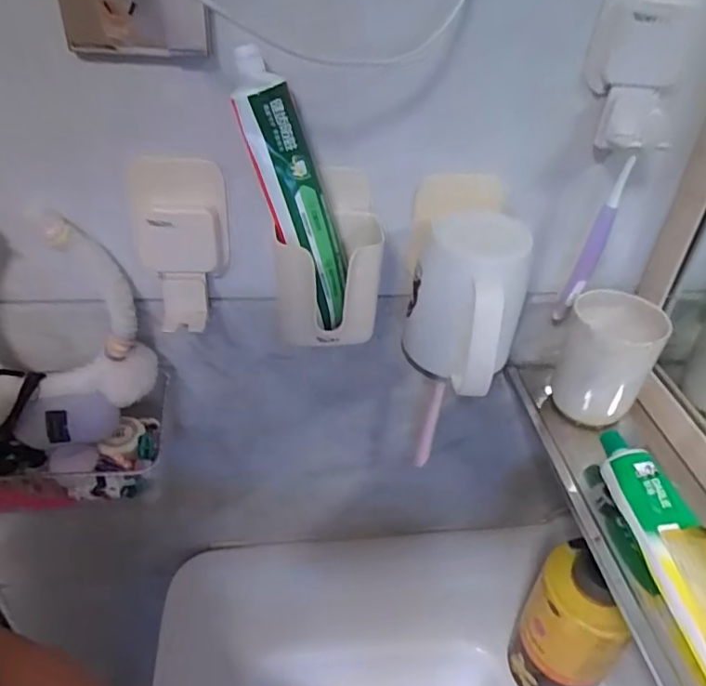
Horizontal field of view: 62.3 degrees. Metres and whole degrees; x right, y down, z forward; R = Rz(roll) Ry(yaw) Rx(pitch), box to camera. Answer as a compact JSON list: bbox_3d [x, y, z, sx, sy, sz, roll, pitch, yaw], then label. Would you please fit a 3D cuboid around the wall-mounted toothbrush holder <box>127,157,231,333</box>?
[{"bbox_3d":[-0.126,-0.066,0.431,0.069,0.125,0.038,-4,37,-9],"label":"wall-mounted toothbrush holder"}]

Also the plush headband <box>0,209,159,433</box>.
[{"bbox_3d":[-0.236,-0.014,0.444,0.147,0.152,0.067,-4,38,-10],"label":"plush headband"}]

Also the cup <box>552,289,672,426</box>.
[{"bbox_3d":[0.213,0.013,0.499,0.072,0.095,0.070,17,39,18],"label":"cup"}]

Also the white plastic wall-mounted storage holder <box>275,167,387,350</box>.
[{"bbox_3d":[-0.017,-0.062,0.438,0.075,0.108,0.078,5,37,2],"label":"white plastic wall-mounted storage holder"}]

